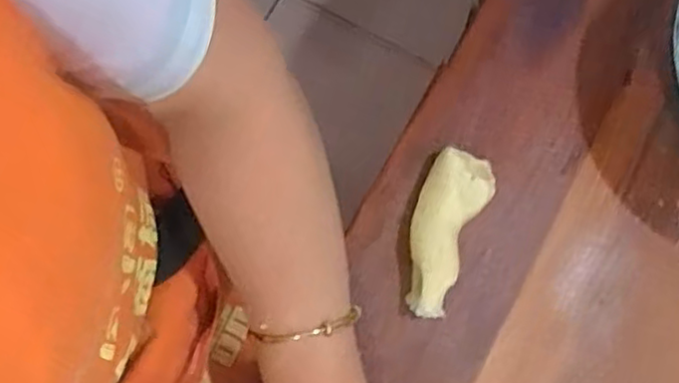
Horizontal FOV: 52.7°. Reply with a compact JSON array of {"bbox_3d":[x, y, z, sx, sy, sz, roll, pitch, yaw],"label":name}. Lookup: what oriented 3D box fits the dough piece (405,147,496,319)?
[{"bbox_3d":[0.068,0.024,0.454,0.044,0.049,0.112,24,78,5],"label":"dough piece"}]

